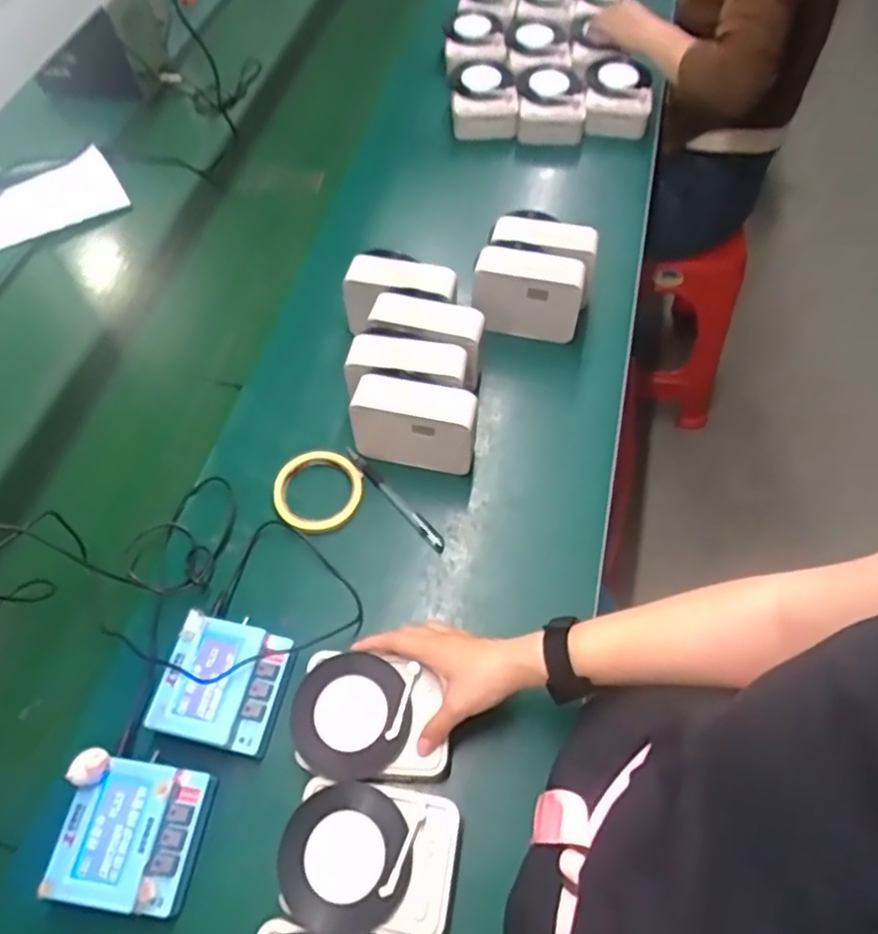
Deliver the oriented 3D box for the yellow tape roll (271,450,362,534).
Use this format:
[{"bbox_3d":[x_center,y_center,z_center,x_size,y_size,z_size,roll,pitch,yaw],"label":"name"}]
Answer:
[{"bbox_3d":[-0.129,0.024,0.712,0.090,0.010,0.093,1,60,-1],"label":"yellow tape roll"}]

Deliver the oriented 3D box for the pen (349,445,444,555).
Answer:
[{"bbox_3d":[-0.047,0.034,0.714,0.016,0.014,0.153,-38,68,-21],"label":"pen"}]

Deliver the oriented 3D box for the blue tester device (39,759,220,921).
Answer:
[{"bbox_3d":[-0.244,0.293,0.531,0.099,0.033,0.100,9,60,4],"label":"blue tester device"}]

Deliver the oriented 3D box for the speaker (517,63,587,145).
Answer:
[{"bbox_3d":[0.173,-0.572,1.050,0.105,0.069,0.119,4,60,3],"label":"speaker"}]

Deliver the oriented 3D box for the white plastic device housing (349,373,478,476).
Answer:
[{"bbox_3d":[-0.026,-0.043,0.707,0.129,0.101,0.055,9,60,6],"label":"white plastic device housing"}]

